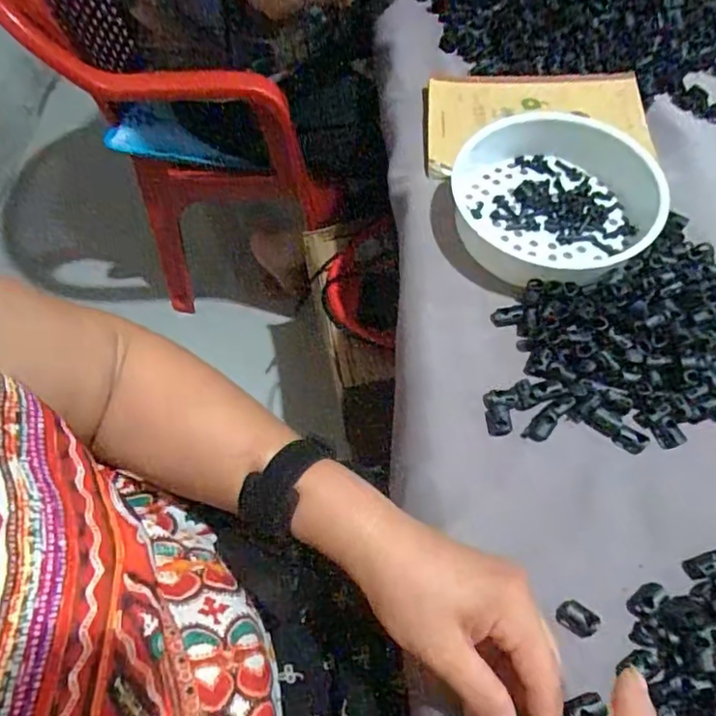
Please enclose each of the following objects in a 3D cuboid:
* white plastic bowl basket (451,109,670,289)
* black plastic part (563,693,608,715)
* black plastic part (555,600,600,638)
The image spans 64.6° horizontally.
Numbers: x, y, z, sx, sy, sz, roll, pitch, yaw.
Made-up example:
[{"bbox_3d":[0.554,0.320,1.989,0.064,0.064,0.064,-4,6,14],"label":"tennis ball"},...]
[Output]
[{"bbox_3d":[0.165,-0.127,0.466,0.167,0.048,0.158,0,62,1],"label":"white plastic bowl basket"},{"bbox_3d":[0.124,0.192,0.308,0.020,0.009,0.013,-21,63,-10],"label":"black plastic part"},{"bbox_3d":[0.129,0.153,0.332,0.022,0.008,0.015,30,66,16],"label":"black plastic part"}]

